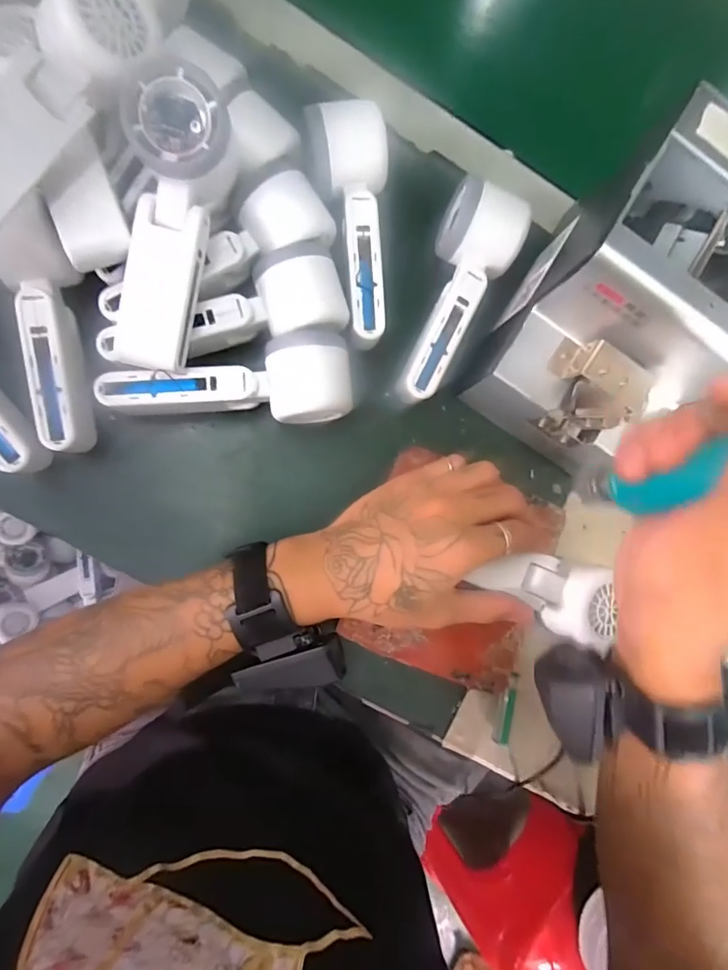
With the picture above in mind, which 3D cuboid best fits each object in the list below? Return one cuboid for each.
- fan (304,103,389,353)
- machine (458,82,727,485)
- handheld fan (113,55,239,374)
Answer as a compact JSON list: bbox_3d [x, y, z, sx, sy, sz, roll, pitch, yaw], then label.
[{"bbox_3d":[-0.013,-0.179,0.346,0.056,0.055,0.147,1,87,-8],"label":"fan"},{"bbox_3d":[0.176,-0.110,0.323,0.122,0.136,0.171,34,83,-6],"label":"machine"},{"bbox_3d":[-0.119,-0.156,0.304,0.057,0.054,0.166,12,101,-8],"label":"handheld fan"}]

